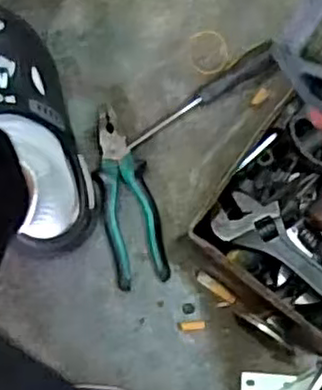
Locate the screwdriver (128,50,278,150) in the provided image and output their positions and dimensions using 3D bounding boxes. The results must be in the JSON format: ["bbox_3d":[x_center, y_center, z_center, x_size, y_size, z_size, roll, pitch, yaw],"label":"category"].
[{"bbox_3d":[0.043,-0.105,0.735,0.184,0.022,0.021,-30,87,-8],"label":"screwdriver"}]

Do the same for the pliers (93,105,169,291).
[{"bbox_3d":[-0.036,0.002,0.714,0.056,0.018,0.184,-13,84,-7],"label":"pliers"}]

